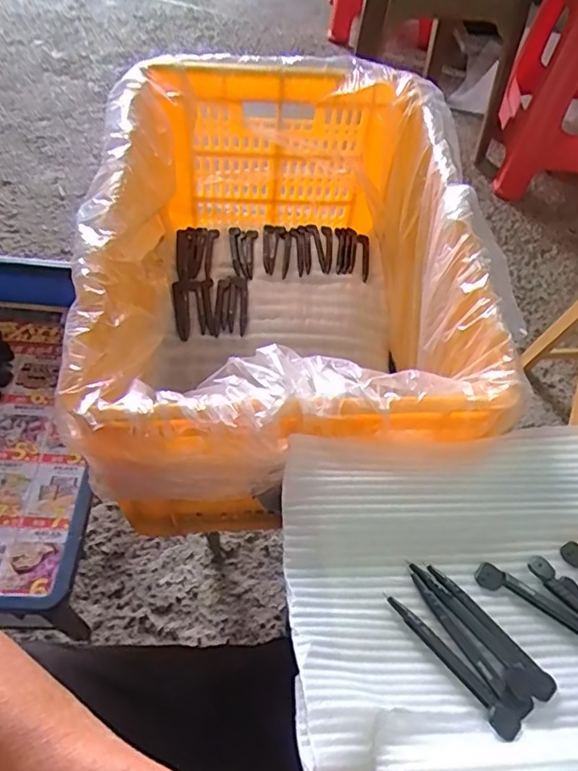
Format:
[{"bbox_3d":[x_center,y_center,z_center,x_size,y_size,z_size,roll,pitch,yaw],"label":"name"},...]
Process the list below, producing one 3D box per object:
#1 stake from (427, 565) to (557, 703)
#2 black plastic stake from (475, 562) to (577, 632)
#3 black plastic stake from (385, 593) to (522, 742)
[{"bbox_3d":[0.127,0.154,0.367,0.015,0.004,0.098,-32,63,-24],"label":"stake"},{"bbox_3d":[0.171,0.147,0.379,0.097,0.006,0.017,28,57,14],"label":"black plastic stake"},{"bbox_3d":[0.099,0.169,0.354,0.015,0.008,0.100,-32,63,-24],"label":"black plastic stake"}]

